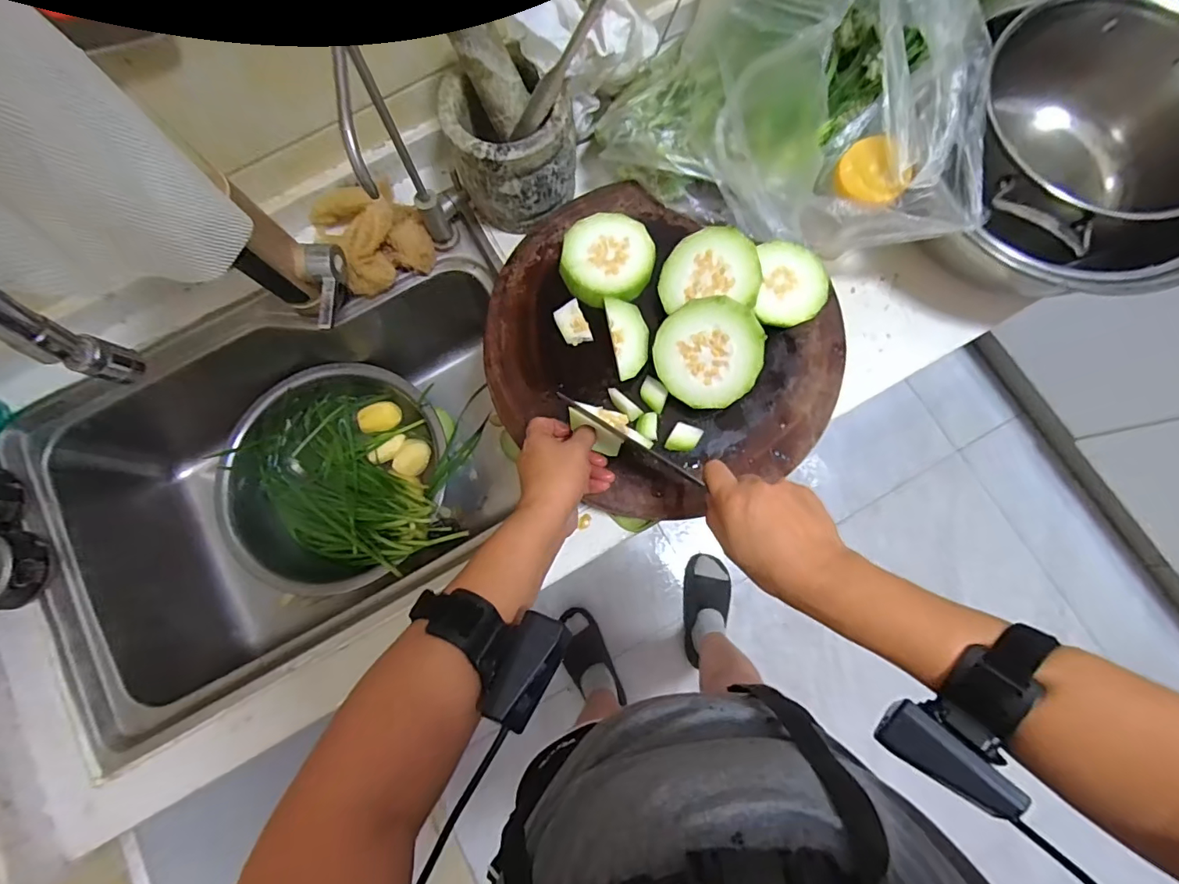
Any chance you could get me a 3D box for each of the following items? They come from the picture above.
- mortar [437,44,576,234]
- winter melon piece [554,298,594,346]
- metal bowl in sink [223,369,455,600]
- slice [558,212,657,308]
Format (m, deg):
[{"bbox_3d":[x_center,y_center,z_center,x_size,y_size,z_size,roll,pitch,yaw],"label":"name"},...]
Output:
[{"bbox_3d":[-0.084,-0.325,0.562,0.129,0.127,0.118,-7,79,0],"label":"mortar"},{"bbox_3d":[-0.017,-0.126,0.538,0.029,0.026,0.039,-29,80,-5],"label":"winter melon piece"},{"bbox_3d":[-0.360,0.042,0.722,0.307,0.111,0.305,0,79,1],"label":"metal bowl in sink"},{"bbox_3d":[0.020,-0.198,0.545,0.098,0.022,0.101,7,79,2],"label":"slice"}]

